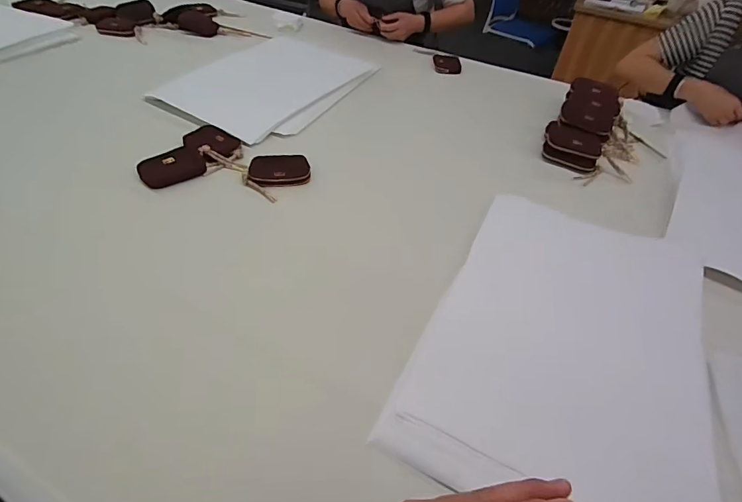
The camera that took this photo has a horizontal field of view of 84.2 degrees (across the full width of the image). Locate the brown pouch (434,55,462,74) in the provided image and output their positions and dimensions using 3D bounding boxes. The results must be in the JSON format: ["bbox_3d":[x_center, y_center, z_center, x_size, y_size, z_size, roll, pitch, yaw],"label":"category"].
[{"bbox_3d":[0.244,-0.594,1.308,0.085,0.022,0.100,4,45,-2],"label":"brown pouch"}]

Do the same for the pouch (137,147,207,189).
[{"bbox_3d":[-0.381,-0.162,0.790,0.118,0.022,0.083,-30,55,-30],"label":"pouch"}]

